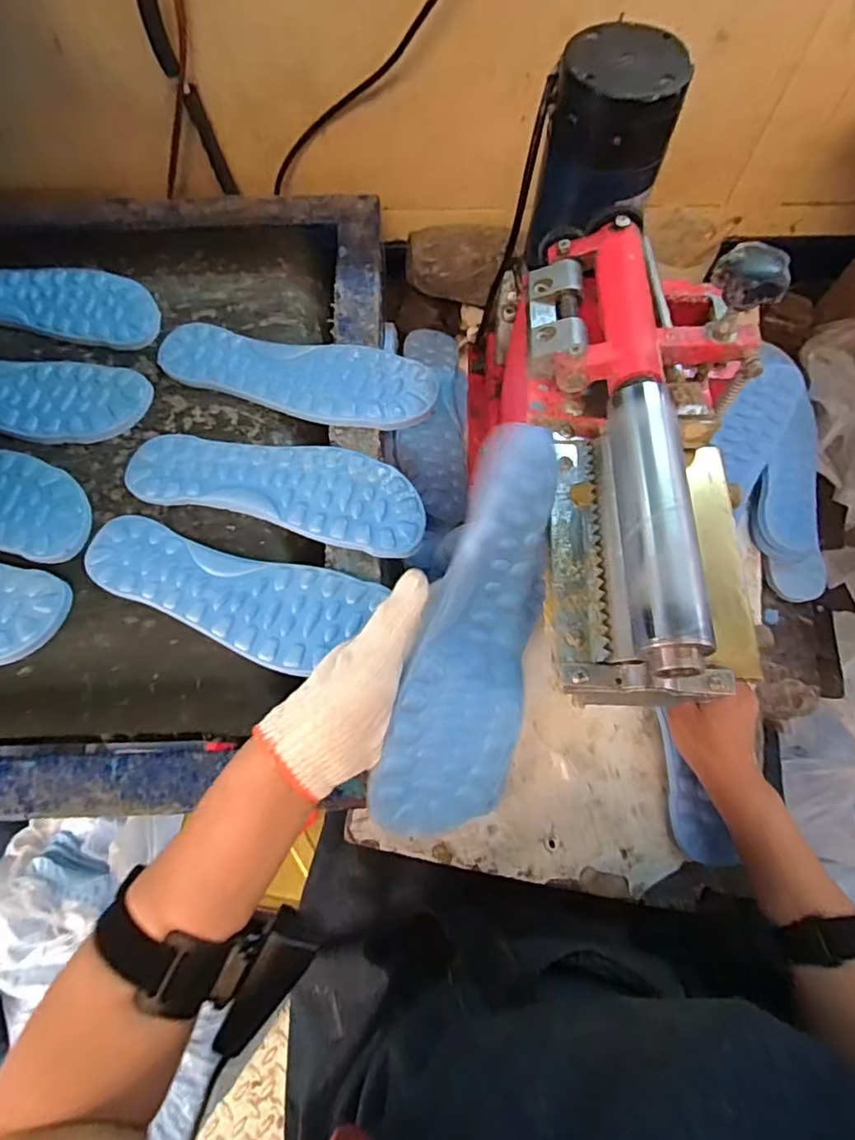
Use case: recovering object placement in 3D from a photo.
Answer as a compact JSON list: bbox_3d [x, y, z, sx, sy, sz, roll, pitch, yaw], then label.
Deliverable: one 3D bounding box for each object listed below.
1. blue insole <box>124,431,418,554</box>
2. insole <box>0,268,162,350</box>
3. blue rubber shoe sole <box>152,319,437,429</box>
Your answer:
[{"bbox_3d":[-0.124,-0.072,0.469,0.250,0.007,0.078,14,71,5],"label":"blue insole"},{"bbox_3d":[-0.383,-0.263,0.551,0.253,0.009,0.077,8,70,3],"label":"insole"},{"bbox_3d":[-0.120,-0.174,0.511,0.249,0.010,0.082,10,70,4],"label":"blue rubber shoe sole"}]

